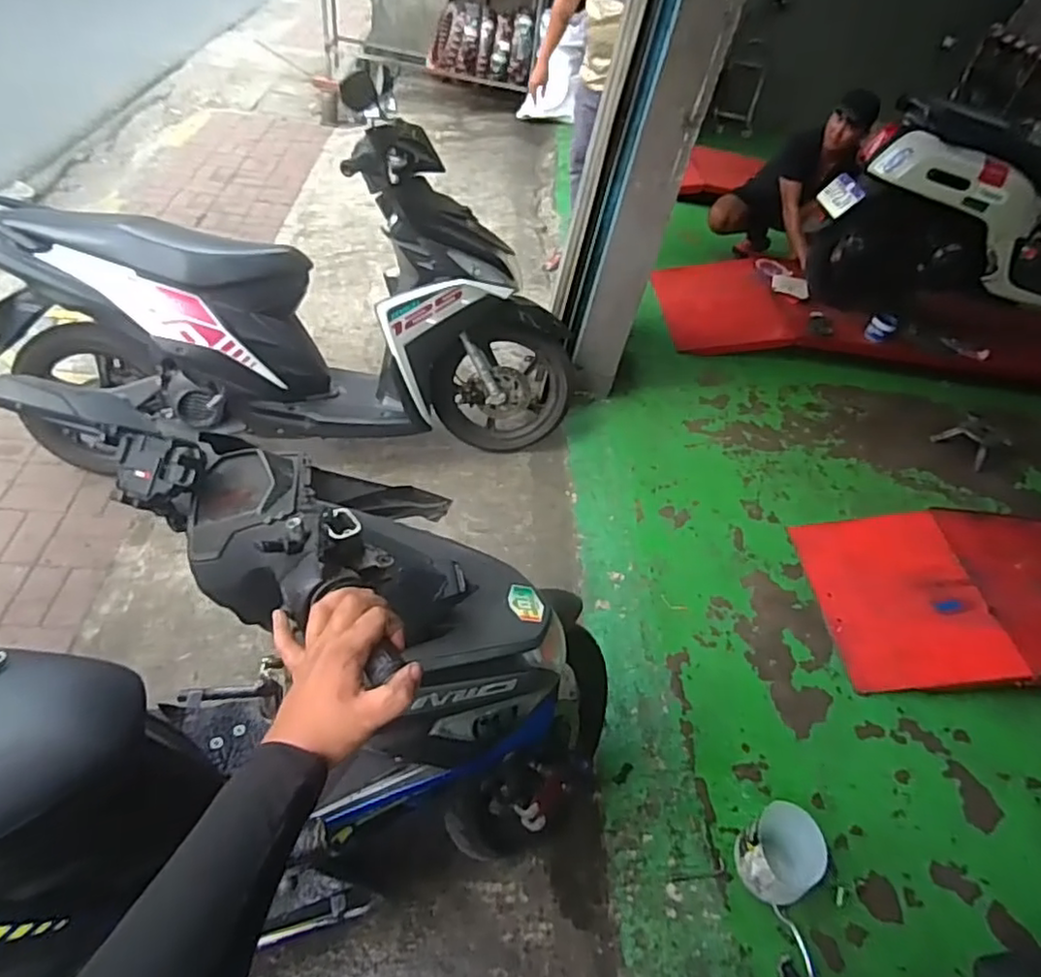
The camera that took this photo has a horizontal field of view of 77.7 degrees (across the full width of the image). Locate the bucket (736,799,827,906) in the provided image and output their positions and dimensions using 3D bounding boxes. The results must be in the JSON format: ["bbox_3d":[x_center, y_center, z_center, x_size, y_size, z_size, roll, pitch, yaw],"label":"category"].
[{"bbox_3d":[0.532,0.759,1.334,0.161,0.127,0.145,-17,53,-29],"label":"bucket"}]

